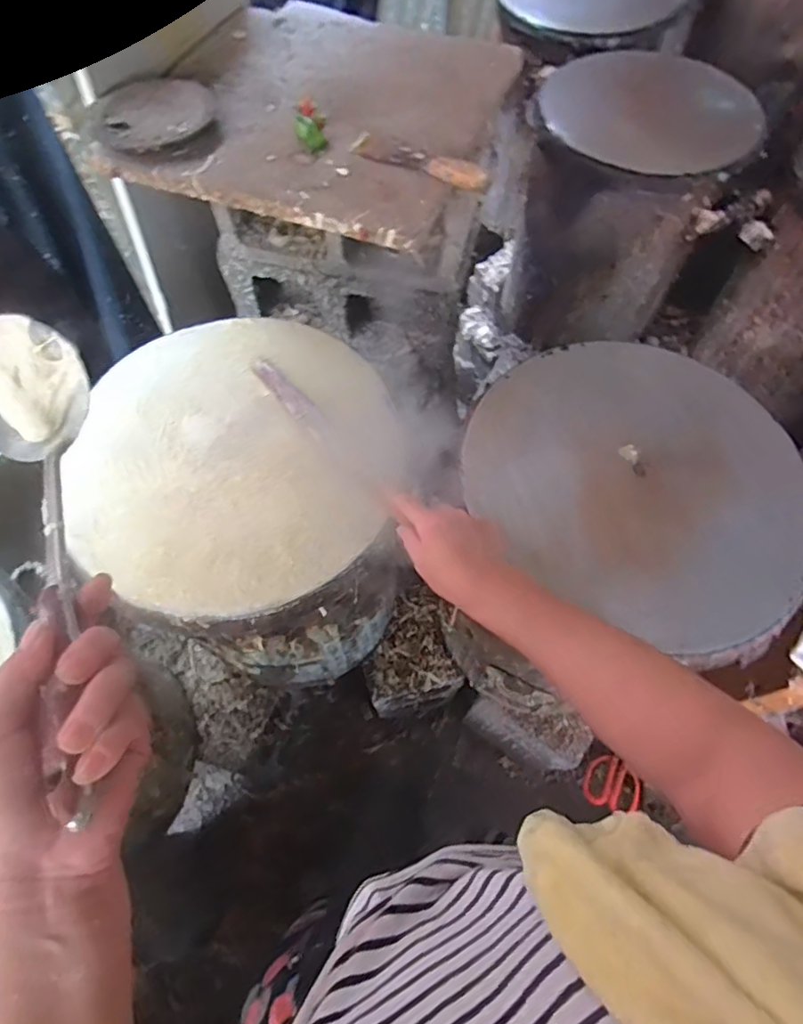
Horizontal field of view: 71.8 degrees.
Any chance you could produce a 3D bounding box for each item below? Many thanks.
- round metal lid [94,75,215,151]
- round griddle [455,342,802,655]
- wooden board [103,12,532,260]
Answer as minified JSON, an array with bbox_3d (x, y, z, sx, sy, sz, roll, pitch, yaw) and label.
[{"bbox_3d":[-0.296,-0.485,0.670,0.130,0.017,0.150,-1,63,0],"label":"round metal lid"},{"bbox_3d":[0.258,-0.042,0.601,0.326,0.023,0.359,-33,68,-16],"label":"round griddle"},{"bbox_3d":[-0.088,-0.526,0.712,0.418,0.034,0.434,17,64,9],"label":"wooden board"}]

